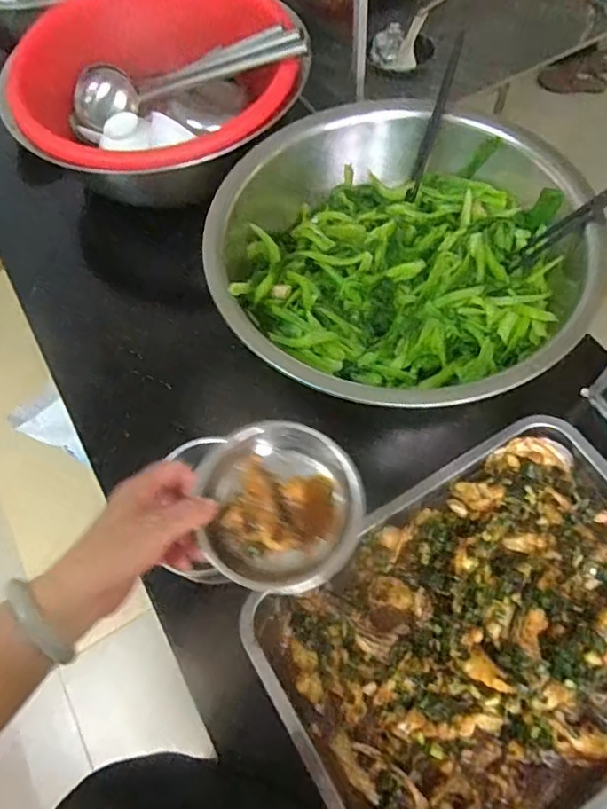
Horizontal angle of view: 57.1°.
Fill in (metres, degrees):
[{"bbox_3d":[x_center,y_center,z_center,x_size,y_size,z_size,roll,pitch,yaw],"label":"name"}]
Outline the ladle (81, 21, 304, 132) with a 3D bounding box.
[{"bbox_3d":[-0.170,-0.456,0.772,0.364,0.064,0.084,1,61,25],"label":"ladle"}]

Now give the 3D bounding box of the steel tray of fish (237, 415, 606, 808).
[{"bbox_3d":[0.172,0.210,0.517,0.400,0.051,0.291,-31,65,-12],"label":"steel tray of fish"}]

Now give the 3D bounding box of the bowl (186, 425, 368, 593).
[{"bbox_3d":[-0.018,0.084,0.475,0.128,0.050,0.137,-2,63,3],"label":"bowl"}]

